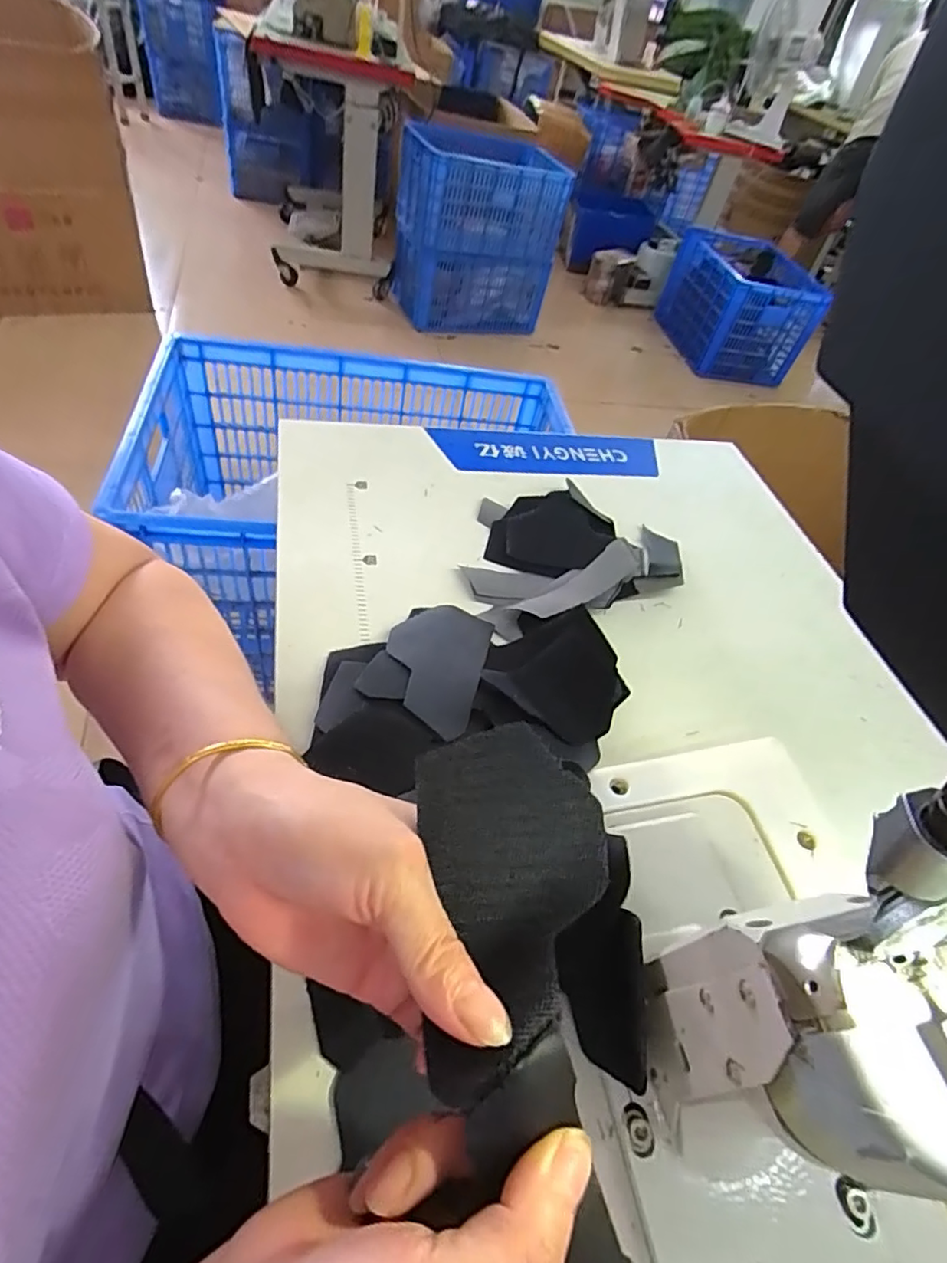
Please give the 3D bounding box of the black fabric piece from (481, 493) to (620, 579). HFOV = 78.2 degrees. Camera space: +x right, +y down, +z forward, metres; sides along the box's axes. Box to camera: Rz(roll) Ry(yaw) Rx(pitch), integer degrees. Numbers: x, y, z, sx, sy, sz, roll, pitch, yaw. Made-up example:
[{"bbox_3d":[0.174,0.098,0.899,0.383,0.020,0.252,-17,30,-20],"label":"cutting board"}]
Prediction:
[{"bbox_3d":[0.069,-0.087,0.525,0.096,0.008,0.112,32,60,25],"label":"black fabric piece"}]

